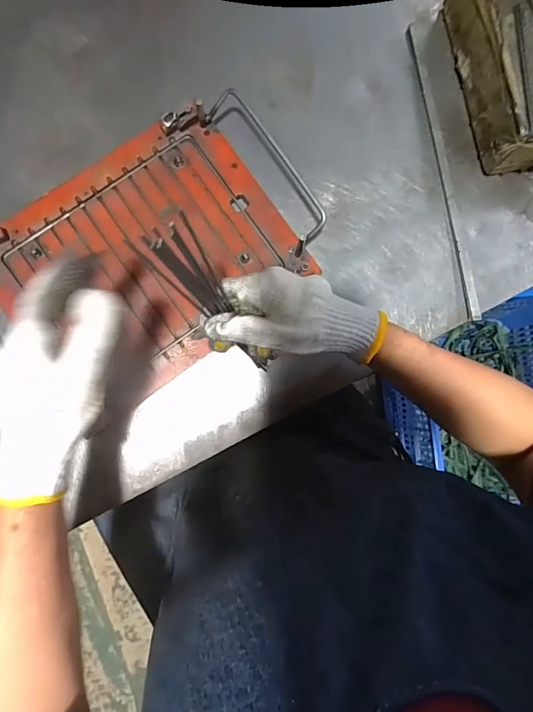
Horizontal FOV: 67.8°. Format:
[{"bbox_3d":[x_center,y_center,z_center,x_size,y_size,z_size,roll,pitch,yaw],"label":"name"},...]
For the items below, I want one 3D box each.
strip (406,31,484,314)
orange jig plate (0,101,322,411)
[{"bbox_3d":[0.206,-0.216,0.457,0.013,0.011,0.352,-10,87,-4],"label":"strip"},{"bbox_3d":[-0.126,-0.106,0.428,0.294,0.025,0.232,-35,89,-4],"label":"orange jig plate"}]

